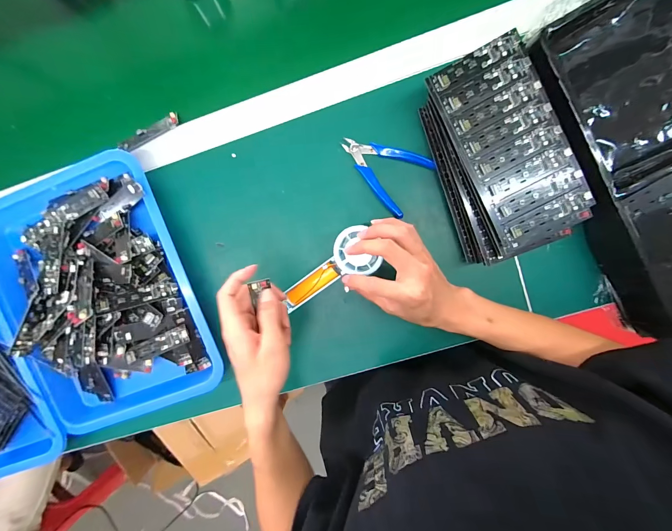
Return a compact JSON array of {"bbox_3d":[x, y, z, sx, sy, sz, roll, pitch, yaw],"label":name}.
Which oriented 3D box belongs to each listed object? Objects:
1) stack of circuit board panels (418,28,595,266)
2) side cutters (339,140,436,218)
[{"bbox_3d":[0.184,-0.122,0.344,0.115,0.062,0.214,-20,94,6],"label":"stack of circuit board panels"},{"bbox_3d":[0.058,-0.124,0.379,0.109,0.009,0.078,35,97,0],"label":"side cutters"}]

